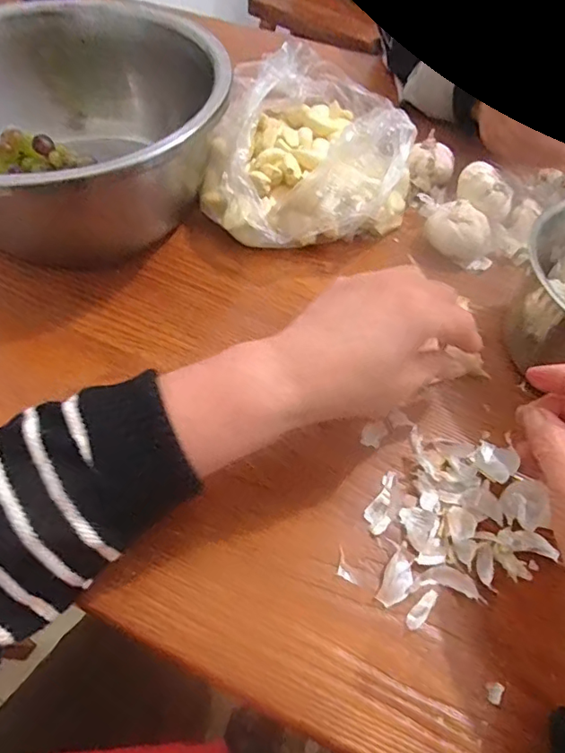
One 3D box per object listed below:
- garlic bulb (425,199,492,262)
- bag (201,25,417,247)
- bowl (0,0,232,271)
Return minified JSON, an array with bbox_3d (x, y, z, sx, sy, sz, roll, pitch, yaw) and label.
[{"bbox_3d":[0.151,-0.121,0.452,0.054,0.038,0.041,24,57,14],"label":"garlic bulb"},{"bbox_3d":[0.022,-0.209,0.475,0.183,0.098,0.204,-1,55,-3],"label":"bag"},{"bbox_3d":[-0.188,-0.198,0.449,0.225,0.123,0.243,1,55,-2],"label":"bowl"}]

